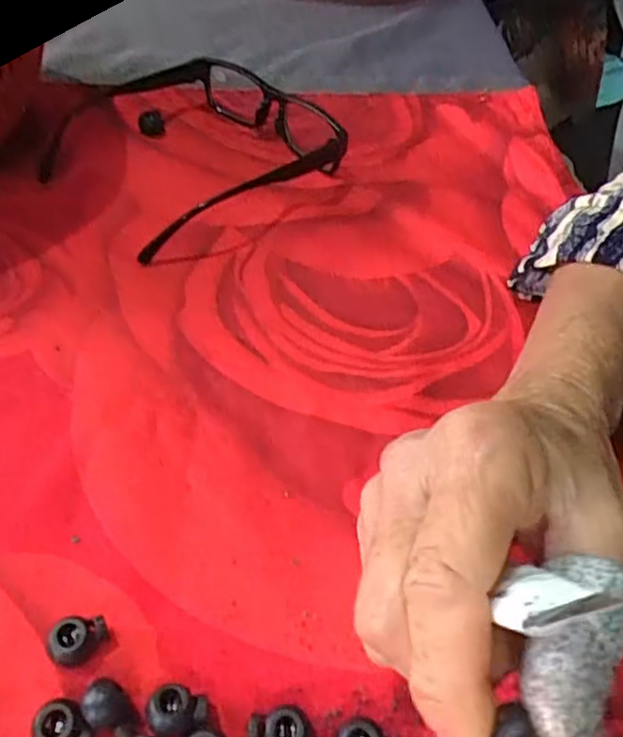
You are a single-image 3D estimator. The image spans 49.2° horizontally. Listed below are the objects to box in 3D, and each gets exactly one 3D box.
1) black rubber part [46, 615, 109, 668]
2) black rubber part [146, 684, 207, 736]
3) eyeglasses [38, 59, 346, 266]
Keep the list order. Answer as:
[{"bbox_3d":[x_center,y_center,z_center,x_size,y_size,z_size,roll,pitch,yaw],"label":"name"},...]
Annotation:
[{"bbox_3d":[-0.077,0.090,0.225,0.018,0.010,0.013,-12,50,-15],"label":"black rubber part"},{"bbox_3d":[-0.043,0.108,0.214,0.019,0.008,0.014,4,48,-1],"label":"black rubber part"},{"bbox_3d":[-0.076,-0.146,0.420,0.150,0.039,0.175,-30,57,-28],"label":"eyeglasses"}]

